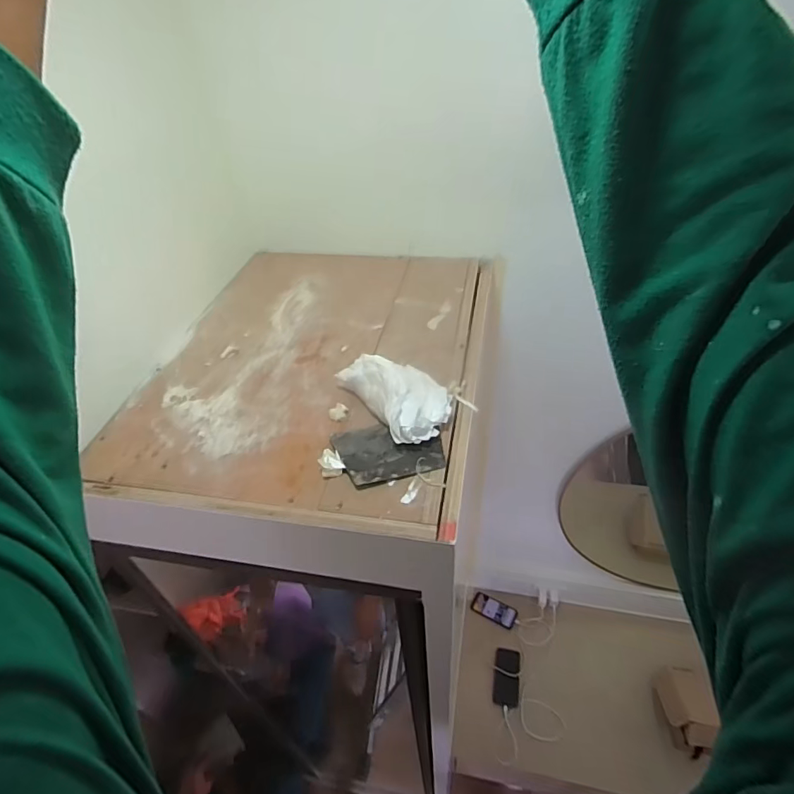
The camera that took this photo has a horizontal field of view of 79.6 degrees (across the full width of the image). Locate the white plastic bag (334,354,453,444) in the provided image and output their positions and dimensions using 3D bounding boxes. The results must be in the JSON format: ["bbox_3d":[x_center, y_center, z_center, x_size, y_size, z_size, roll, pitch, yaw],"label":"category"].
[{"bbox_3d":[0.006,-0.013,0.649,0.110,0.064,0.164,-26,47,-20],"label":"white plastic bag"}]

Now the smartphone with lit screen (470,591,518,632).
[{"bbox_3d":[0.359,0.788,1.761,0.162,0.015,0.079,22,57,18],"label":"smartphone with lit screen"}]

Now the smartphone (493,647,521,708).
[{"bbox_3d":[0.376,0.956,1.627,0.083,0.009,0.169,8,52,12],"label":"smartphone"}]

